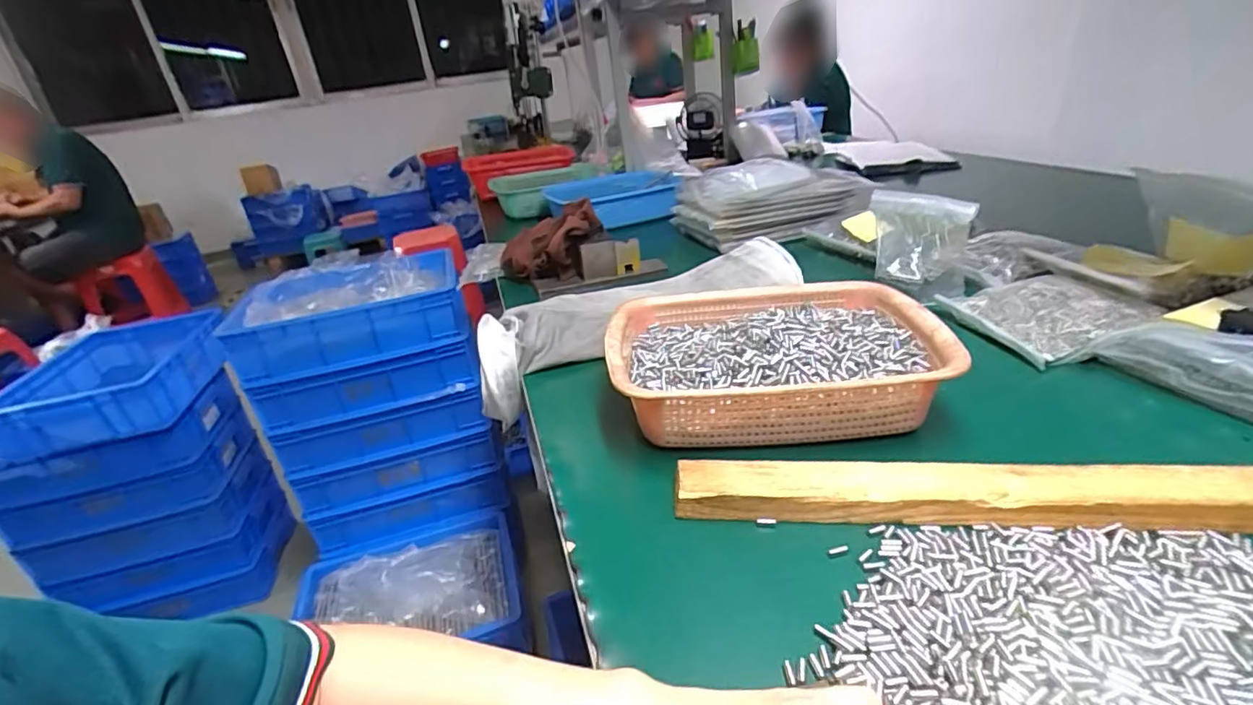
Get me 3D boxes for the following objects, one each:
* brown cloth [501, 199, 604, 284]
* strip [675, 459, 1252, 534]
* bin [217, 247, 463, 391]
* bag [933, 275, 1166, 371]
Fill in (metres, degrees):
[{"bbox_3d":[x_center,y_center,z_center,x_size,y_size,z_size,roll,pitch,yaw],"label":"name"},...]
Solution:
[{"bbox_3d":[-0.120,-0.162,0.903,0.177,0.063,0.105,-20,54,33],"label":"brown cloth"},{"bbox_3d":[0.250,0.090,0.387,0.427,0.021,0.043,-3,28,11],"label":"strip"},{"bbox_3d":[-0.515,-0.077,1.089,0.387,0.126,0.245,-16,28,-14],"label":"bin"},{"bbox_3d":[0.458,-0.044,0.610,0.166,0.032,0.147,-12,28,-6],"label":"bag"}]

